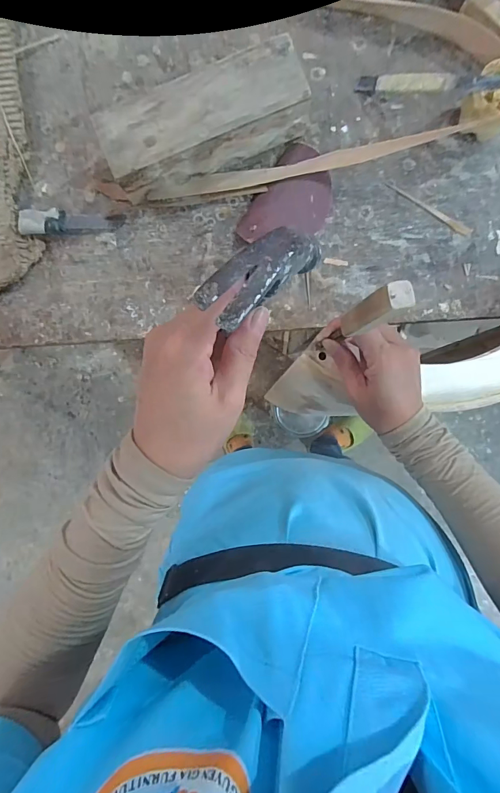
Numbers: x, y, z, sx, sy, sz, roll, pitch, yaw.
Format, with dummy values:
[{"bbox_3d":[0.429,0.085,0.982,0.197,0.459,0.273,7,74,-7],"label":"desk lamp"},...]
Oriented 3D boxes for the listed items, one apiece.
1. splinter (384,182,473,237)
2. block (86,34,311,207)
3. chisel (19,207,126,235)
[{"bbox_3d":[0.200,-0.209,0.441,0.111,0.004,0.011,30,92,-1],"label":"splinter"},{"bbox_3d":[-0.046,-0.280,0.406,0.204,0.057,0.066,-22,92,1],"label":"block"},{"bbox_3d":[-0.200,-0.197,0.442,0.113,0.017,0.026,-5,93,0],"label":"chisel"}]

